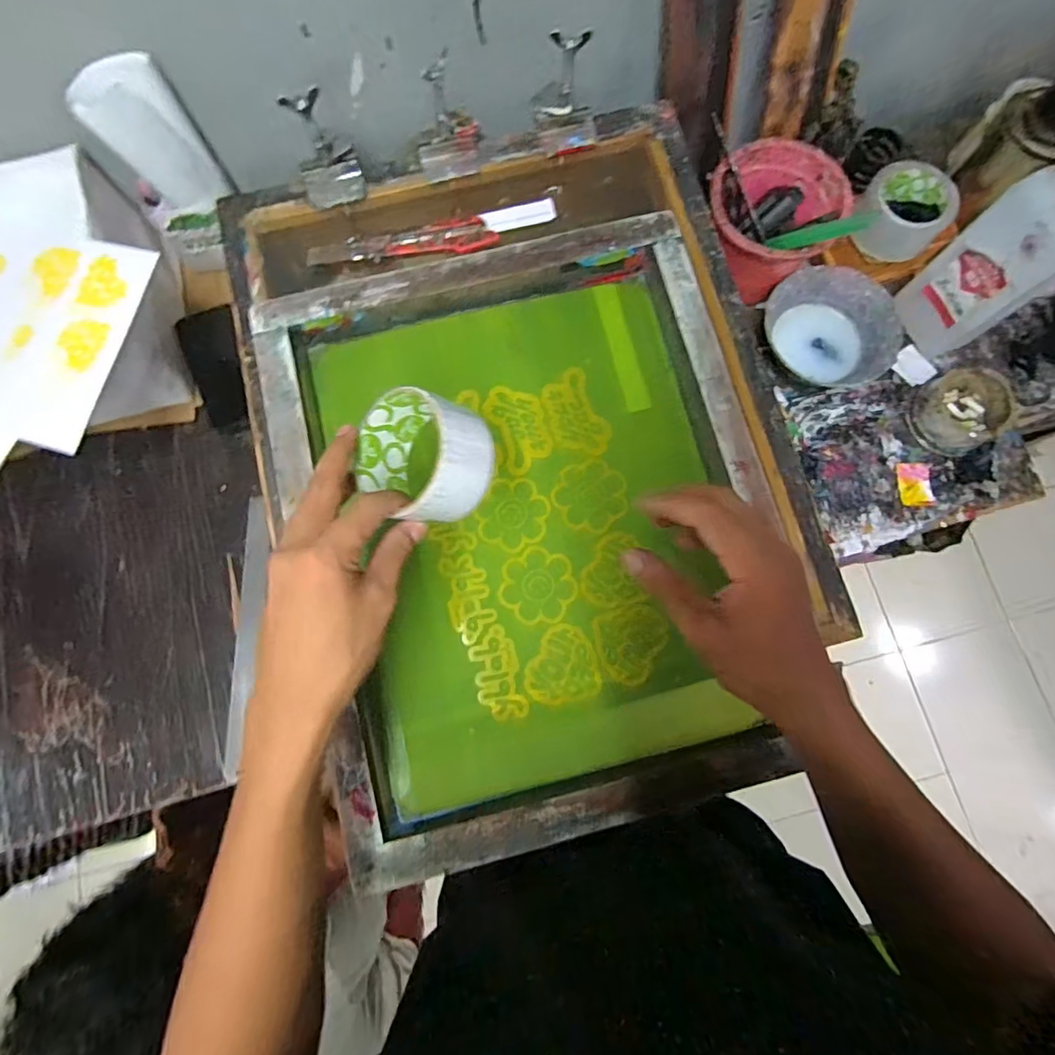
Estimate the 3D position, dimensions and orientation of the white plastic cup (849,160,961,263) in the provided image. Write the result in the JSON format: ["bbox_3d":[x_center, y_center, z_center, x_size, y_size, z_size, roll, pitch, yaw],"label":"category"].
[{"bbox_3d":[0.455,-0.383,0.646,0.097,0.059,0.093,0,79,1],"label":"white plastic cup"}]

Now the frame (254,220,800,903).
[{"bbox_3d":[0.006,-0.011,0.475,0.414,0.047,0.507,-15,80,-2],"label":"frame"}]

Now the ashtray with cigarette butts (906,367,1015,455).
[{"bbox_3d":[0.523,-0.142,0.642,0.091,0.055,0.095,0,79,1],"label":"ashtray with cigarette butts"}]

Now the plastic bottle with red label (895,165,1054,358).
[{"bbox_3d":[0.519,-0.283,0.580,0.058,0.212,0.104,-22,80,-3],"label":"plastic bottle with red label"}]

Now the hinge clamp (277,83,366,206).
[{"bbox_3d":[-0.209,-0.383,0.539,0.062,0.069,0.067,-17,80,-3],"label":"hinge clamp"}]

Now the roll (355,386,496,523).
[{"bbox_3d":[-0.070,-0.046,0.346,0.093,0.047,0.080,21,99,33],"label":"roll"}]

